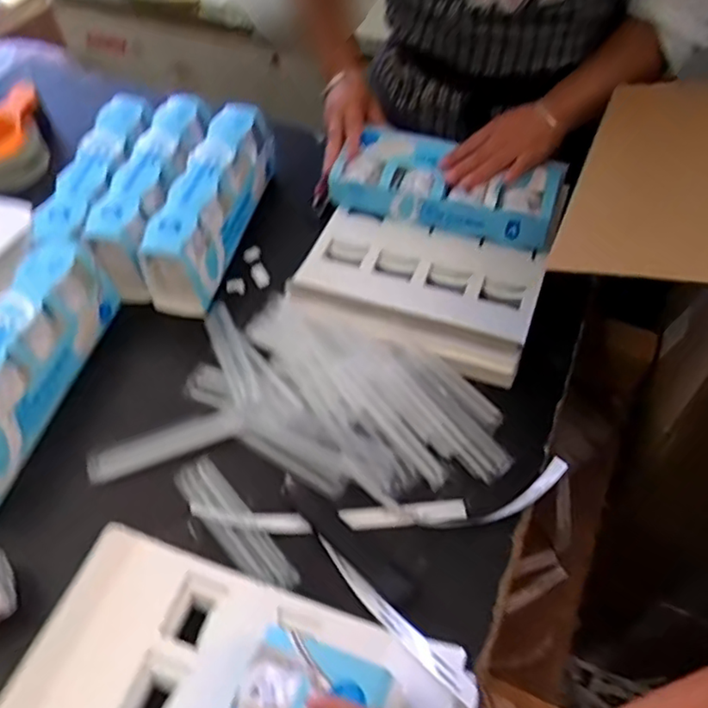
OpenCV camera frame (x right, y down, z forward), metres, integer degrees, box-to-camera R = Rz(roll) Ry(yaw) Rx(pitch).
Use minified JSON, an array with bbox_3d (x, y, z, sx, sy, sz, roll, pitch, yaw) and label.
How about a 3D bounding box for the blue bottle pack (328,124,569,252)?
[{"bbox_3d":[0.117,-0.206,0.813,0.269,0.076,0.106,19,55,13],"label":"blue bottle pack"}]

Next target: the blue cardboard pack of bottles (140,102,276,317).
[{"bbox_3d":[-0.172,-0.184,0.797,0.073,0.101,0.271,12,54,8],"label":"blue cardboard pack of bottles"}]

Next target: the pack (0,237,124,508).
[{"bbox_3d":[-0.336,0.014,0.644,0.072,0.094,0.274,11,54,8],"label":"pack"}]

